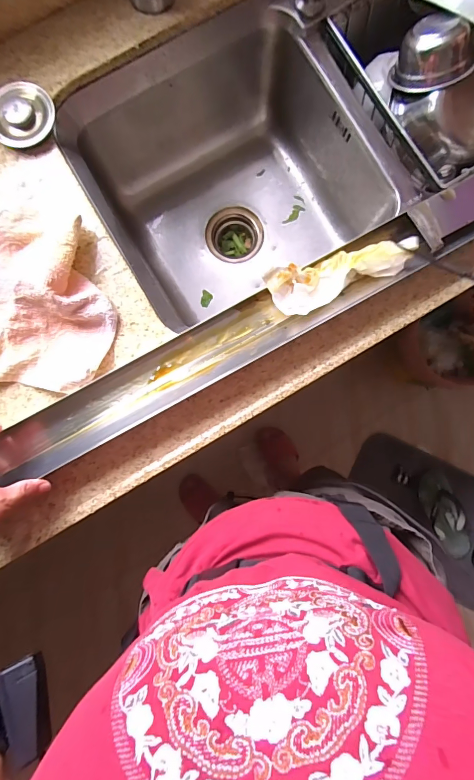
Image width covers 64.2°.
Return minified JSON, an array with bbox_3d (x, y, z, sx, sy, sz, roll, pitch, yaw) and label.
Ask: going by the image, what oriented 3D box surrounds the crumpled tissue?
[{"bbox_3d":[0.119,-0.135,0.449,0.168,0.055,0.052,-21,87,-2],"label":"crumpled tissue"}]

